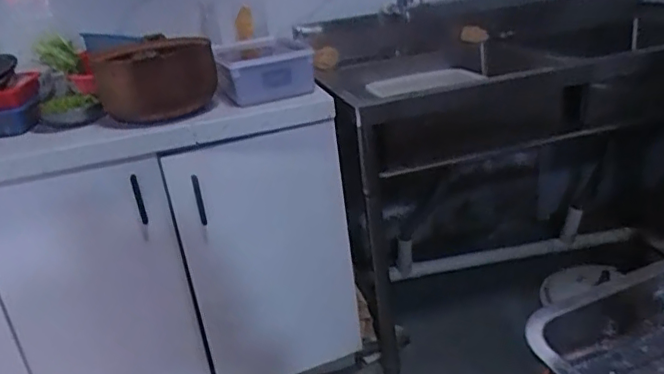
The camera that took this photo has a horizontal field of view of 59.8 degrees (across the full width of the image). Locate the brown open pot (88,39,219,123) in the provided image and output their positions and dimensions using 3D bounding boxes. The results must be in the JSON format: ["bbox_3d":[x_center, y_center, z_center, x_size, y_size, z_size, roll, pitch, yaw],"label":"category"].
[{"bbox_3d":[-0.347,-0.210,1.124,0.240,0.119,0.197,-12,23,-10],"label":"brown open pot"}]

